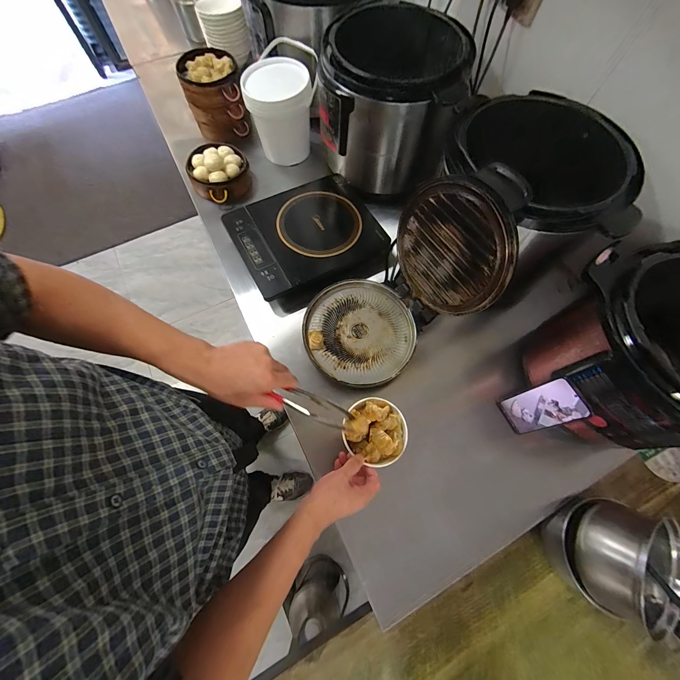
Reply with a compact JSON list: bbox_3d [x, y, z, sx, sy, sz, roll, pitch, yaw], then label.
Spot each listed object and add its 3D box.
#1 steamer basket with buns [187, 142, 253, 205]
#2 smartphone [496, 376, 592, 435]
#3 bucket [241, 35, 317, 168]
[{"bbox_3d":[-0.342,-0.475,0.834,0.159,0.085,0.186,-20,71,-8],"label":"steamer basket with buns"},{"bbox_3d":[0.376,0.131,0.553,0.007,0.162,0.075,-14,66,-25],"label":"smartphone"},{"bbox_3d":[-0.160,-0.671,0.836,0.192,0.187,0.208,-4,69,-2],"label":"bucket"}]

